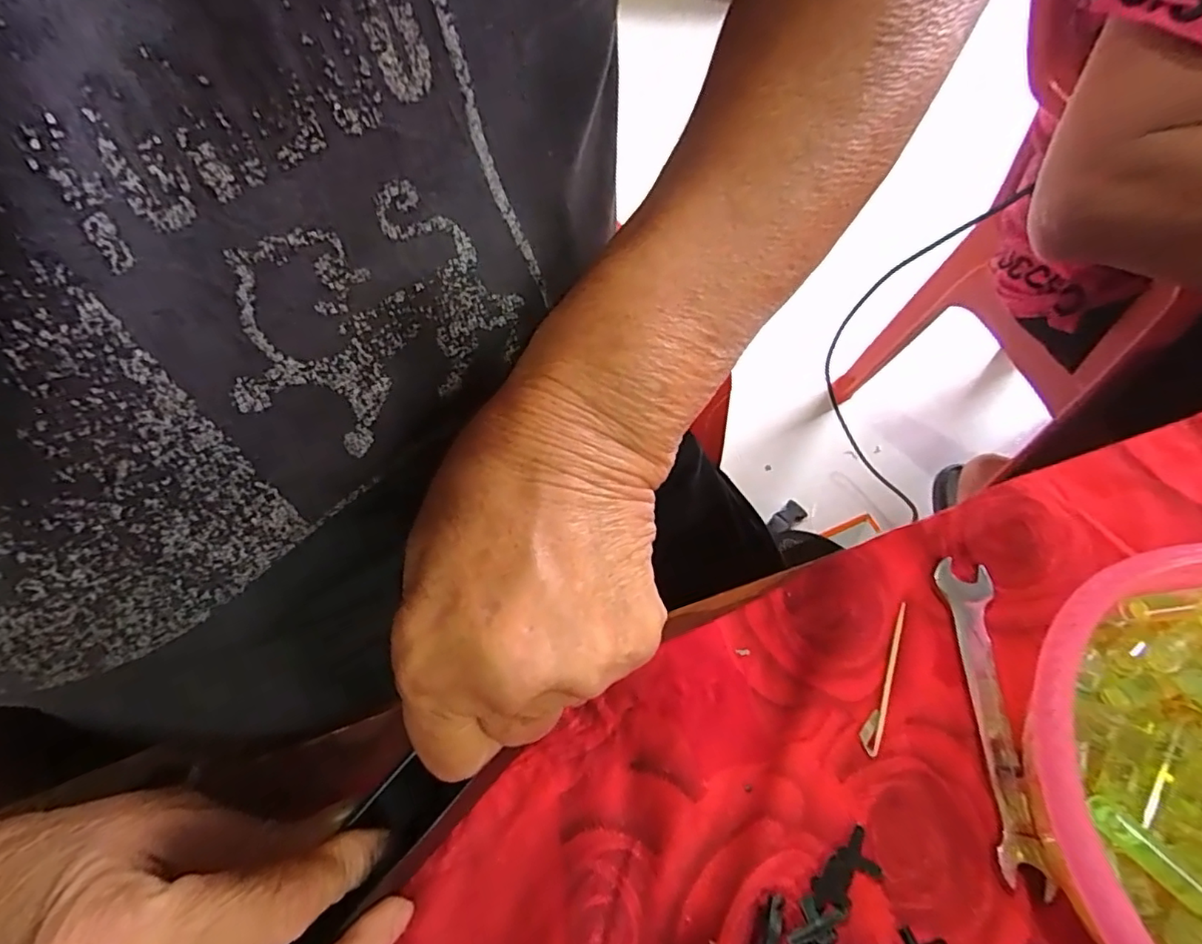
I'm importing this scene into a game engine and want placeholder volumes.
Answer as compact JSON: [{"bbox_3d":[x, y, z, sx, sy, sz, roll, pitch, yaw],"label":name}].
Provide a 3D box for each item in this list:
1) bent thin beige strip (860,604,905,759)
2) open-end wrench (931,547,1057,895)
[{"bbox_3d":[0.116,0.082,0.231,0.007,0.004,0.062,22,64,15],"label":"bent thin beige strip"},{"bbox_3d":[0.152,0.091,0.222,0.019,0.004,0.115,2,60,4],"label":"open-end wrench"}]

